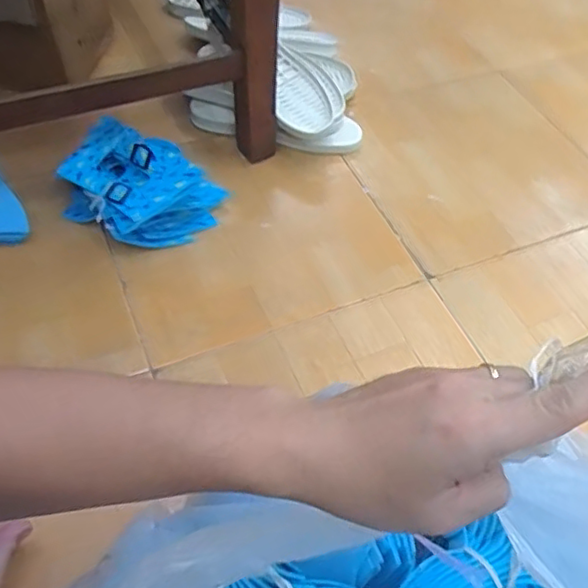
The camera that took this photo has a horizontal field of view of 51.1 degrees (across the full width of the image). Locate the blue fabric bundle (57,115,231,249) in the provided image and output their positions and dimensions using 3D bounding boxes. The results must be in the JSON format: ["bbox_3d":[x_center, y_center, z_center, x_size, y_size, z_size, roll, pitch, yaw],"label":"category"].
[{"bbox_3d":[-0.230,-0.165,0.886,0.212,0.118,0.167,34,59,20],"label":"blue fabric bundle"}]

